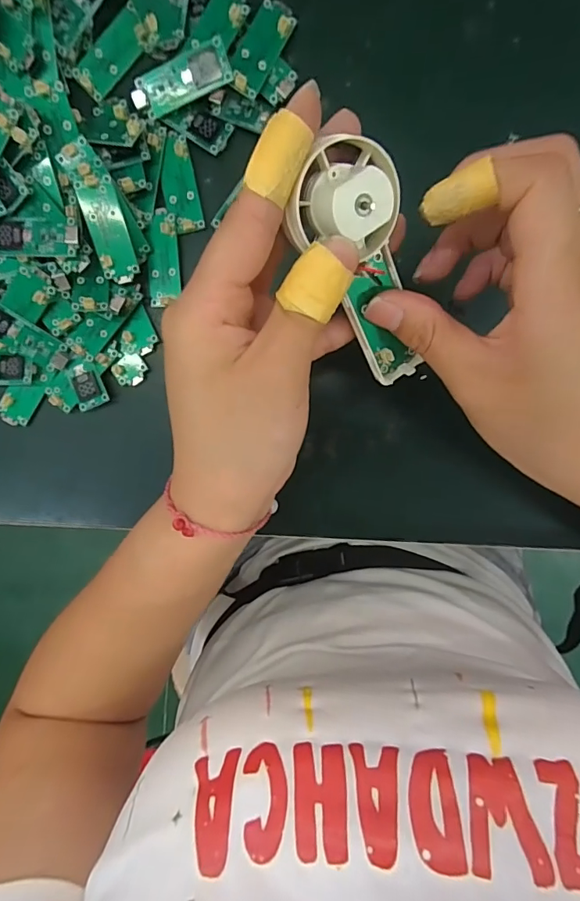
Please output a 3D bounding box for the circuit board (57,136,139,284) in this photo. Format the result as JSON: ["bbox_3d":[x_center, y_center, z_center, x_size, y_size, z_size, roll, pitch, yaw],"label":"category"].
[{"bbox_3d":[-0.097,-0.122,0.237,0.021,0.008,0.065,-22,110,-10],"label":"circuit board"}]

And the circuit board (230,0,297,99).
[{"bbox_3d":[-0.015,-0.204,0.233,0.019,0.009,0.047,30,97,-3],"label":"circuit board"}]

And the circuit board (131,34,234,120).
[{"bbox_3d":[-0.055,-0.185,0.229,0.050,0.004,0.018,-16,114,12],"label":"circuit board"}]

